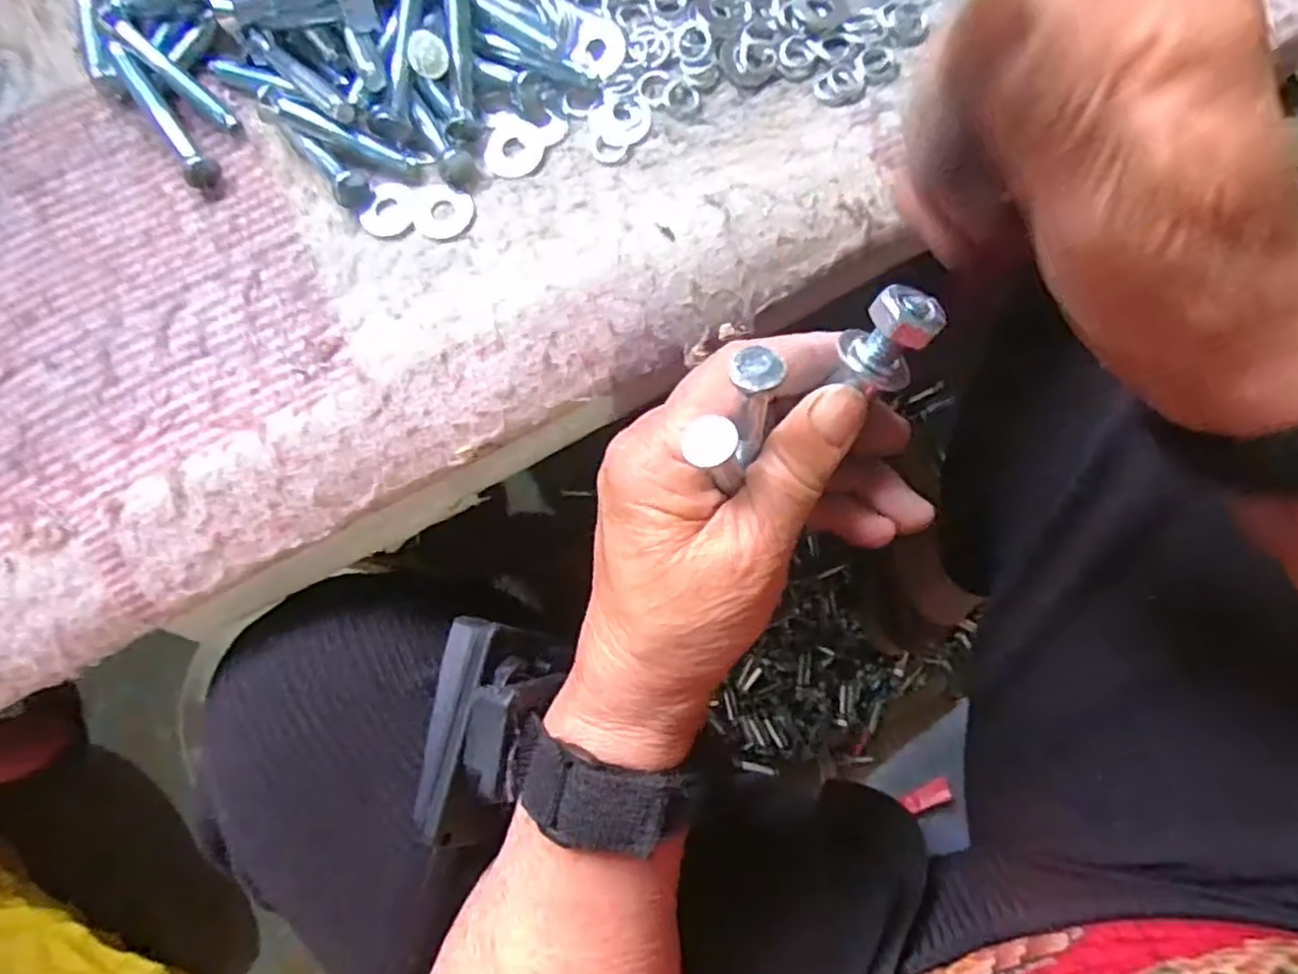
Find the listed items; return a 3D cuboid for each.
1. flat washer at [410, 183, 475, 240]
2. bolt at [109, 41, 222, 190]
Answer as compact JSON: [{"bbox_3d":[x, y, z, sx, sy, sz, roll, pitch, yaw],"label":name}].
[{"bbox_3d":[-0.076,-0.101,0.248,0.022,0.004,0.021,0,79,1],"label":"flat washer"},{"bbox_3d":[-0.179,-0.136,0.252,0.011,0.015,0.057,-38,81,-6],"label":"bolt"}]

